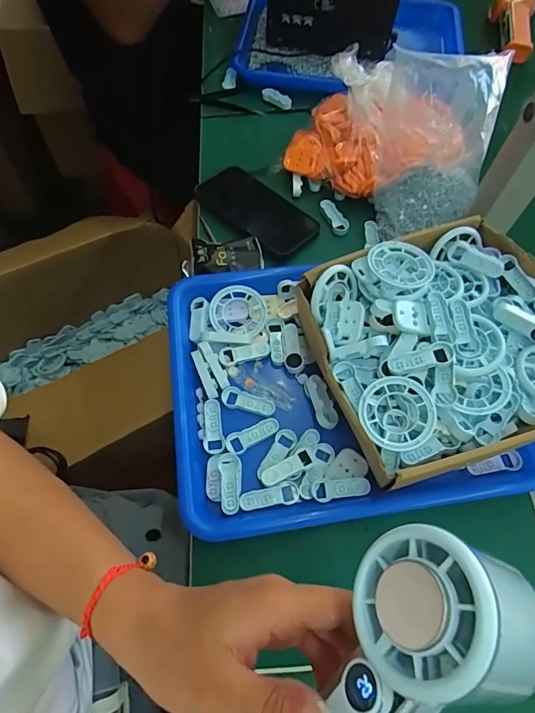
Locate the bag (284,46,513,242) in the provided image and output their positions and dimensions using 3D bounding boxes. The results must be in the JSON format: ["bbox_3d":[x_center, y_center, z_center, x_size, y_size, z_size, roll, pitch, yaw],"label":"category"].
[{"bbox_3d":[0.142,-0.257,0.472,0.209,0.153,0.128,33,66,13],"label":"bag"}]

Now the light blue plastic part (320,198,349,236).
[{"bbox_3d":[0.080,-0.165,0.519,0.020,0.013,0.048,-20,66,-12],"label":"light blue plastic part"}]

